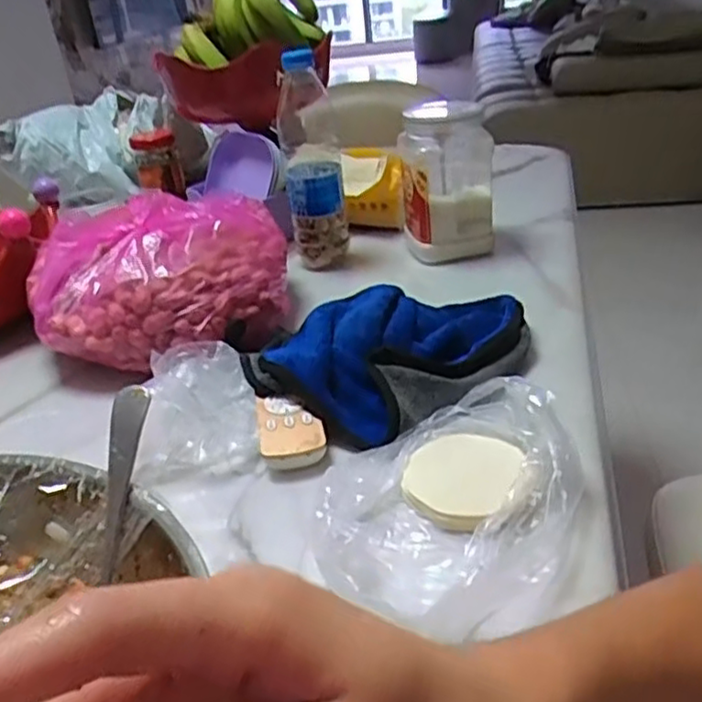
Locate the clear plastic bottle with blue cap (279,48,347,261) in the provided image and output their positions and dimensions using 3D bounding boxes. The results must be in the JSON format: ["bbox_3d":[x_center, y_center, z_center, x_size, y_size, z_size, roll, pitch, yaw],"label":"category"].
[{"bbox_3d":[-0.045,-0.199,0.739,0.069,0.211,0.057,-6,30,3],"label":"clear plastic bottle with blue cap"}]

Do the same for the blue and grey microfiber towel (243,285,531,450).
[{"bbox_3d":[0.035,-0.009,0.570,0.166,0.041,0.215,21,40,39],"label":"blue and grey microfiber towel"}]

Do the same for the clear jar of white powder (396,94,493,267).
[{"bbox_3d":[0.105,-0.185,0.751,0.093,0.157,0.079,-4,30,5],"label":"clear jar of white powder"}]

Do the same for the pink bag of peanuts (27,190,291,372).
[{"bbox_3d":[-0.176,-0.070,0.652,0.227,0.117,0.193,-6,30,2],"label":"pink bag of peanuts"}]

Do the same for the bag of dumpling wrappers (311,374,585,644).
[{"bbox_3d":[0.060,0.084,0.412,0.141,0.052,0.172,1,31,14],"label":"bag of dumpling wrappers"}]

